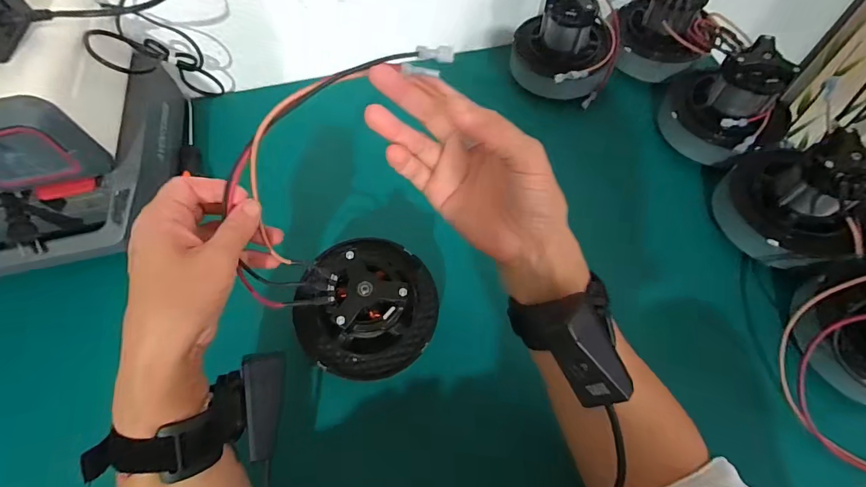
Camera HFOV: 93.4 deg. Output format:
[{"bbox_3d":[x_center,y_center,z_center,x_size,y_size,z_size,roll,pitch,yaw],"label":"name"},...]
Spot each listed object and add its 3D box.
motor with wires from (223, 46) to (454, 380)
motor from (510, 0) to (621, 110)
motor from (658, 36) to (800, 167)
[{"bbox_3d":[-0.059,0.003,0.307,0.117,0.198,0.154,6,62,6],"label":"motor with wires"},{"bbox_3d":[0.178,-0.275,0.526,0.128,0.103,0.155,20,64,13],"label":"motor"},{"bbox_3d":[0.331,-0.156,0.455,0.127,0.096,0.107,34,68,19],"label":"motor"}]

